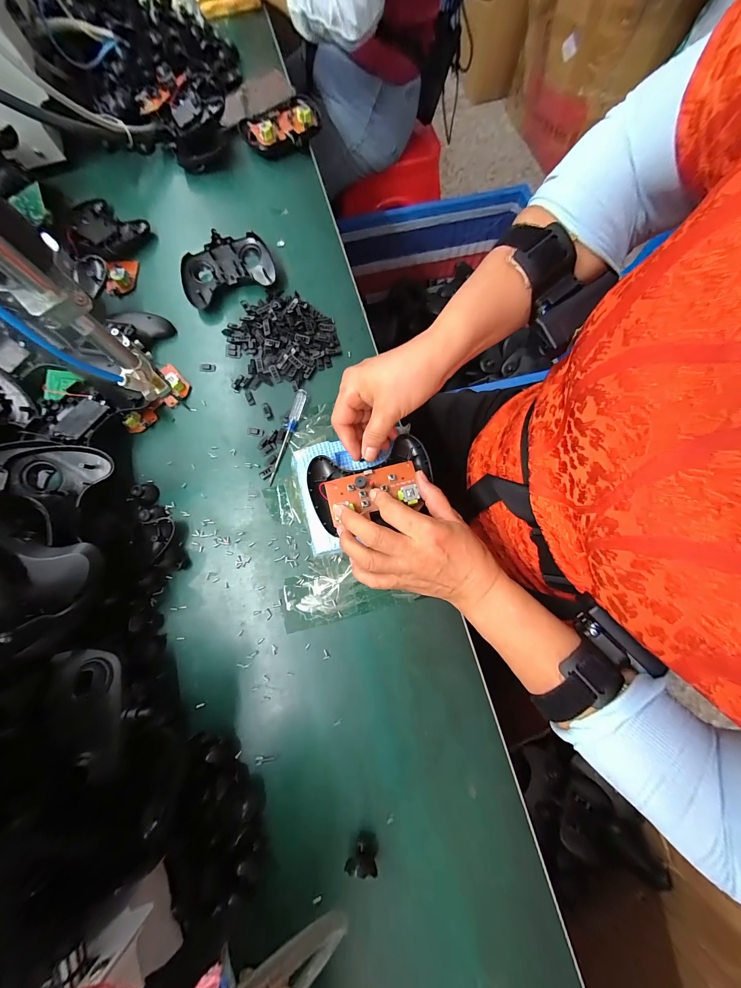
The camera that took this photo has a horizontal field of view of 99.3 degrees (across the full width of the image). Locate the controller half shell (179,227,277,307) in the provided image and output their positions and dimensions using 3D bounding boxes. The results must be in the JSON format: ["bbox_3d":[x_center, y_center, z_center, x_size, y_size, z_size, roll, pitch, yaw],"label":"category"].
[{"bbox_3d":[-0.195,-0.307,0.424,0.120,0.020,0.090,-20,76,-4],"label":"controller half shell"}]

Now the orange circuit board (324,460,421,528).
[{"bbox_3d":[0.001,-0.005,0.311,0.089,0.013,0.047,-10,76,4],"label":"orange circuit board"}]

